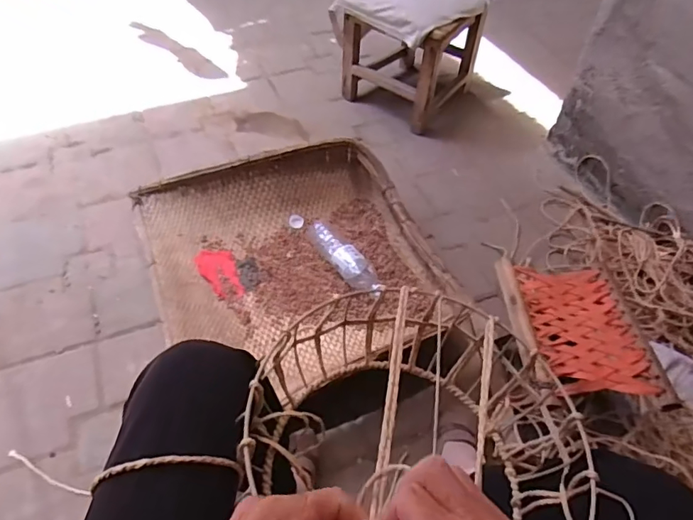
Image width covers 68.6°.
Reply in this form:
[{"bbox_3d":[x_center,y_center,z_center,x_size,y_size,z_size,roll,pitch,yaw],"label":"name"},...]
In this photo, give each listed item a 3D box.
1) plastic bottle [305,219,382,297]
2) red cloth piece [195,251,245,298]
[{"bbox_3d":[-0.019,-0.013,1.113,0.057,0.053,0.236,-32,57,-26],"label":"plastic bottle"},{"bbox_3d":[-0.274,0.027,1.095,0.079,0.012,0.141,-15,51,-15],"label":"red cloth piece"}]

